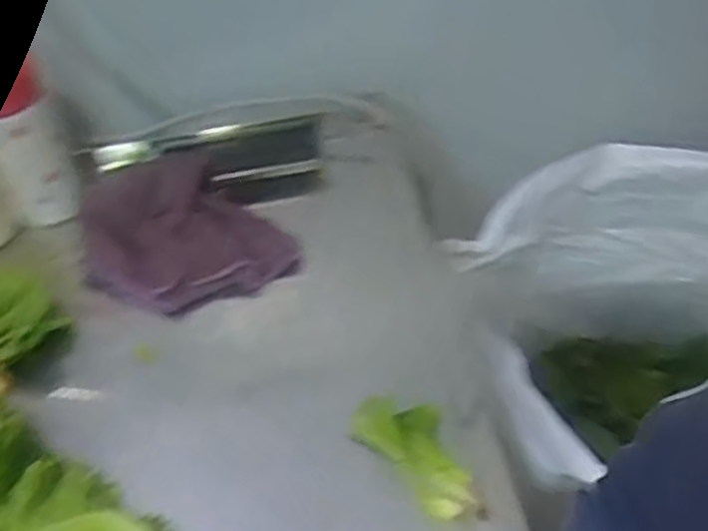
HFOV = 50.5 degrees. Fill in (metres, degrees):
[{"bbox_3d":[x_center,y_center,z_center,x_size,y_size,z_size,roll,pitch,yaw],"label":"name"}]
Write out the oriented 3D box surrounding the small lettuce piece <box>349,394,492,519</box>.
[{"bbox_3d":[0.049,0.126,0.512,0.102,0.023,0.056,34,61,30],"label":"small lettuce piece"}]

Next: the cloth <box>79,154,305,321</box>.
[{"bbox_3d":[-0.143,-0.030,0.636,0.165,0.029,0.132,-17,83,-6],"label":"cloth"}]

